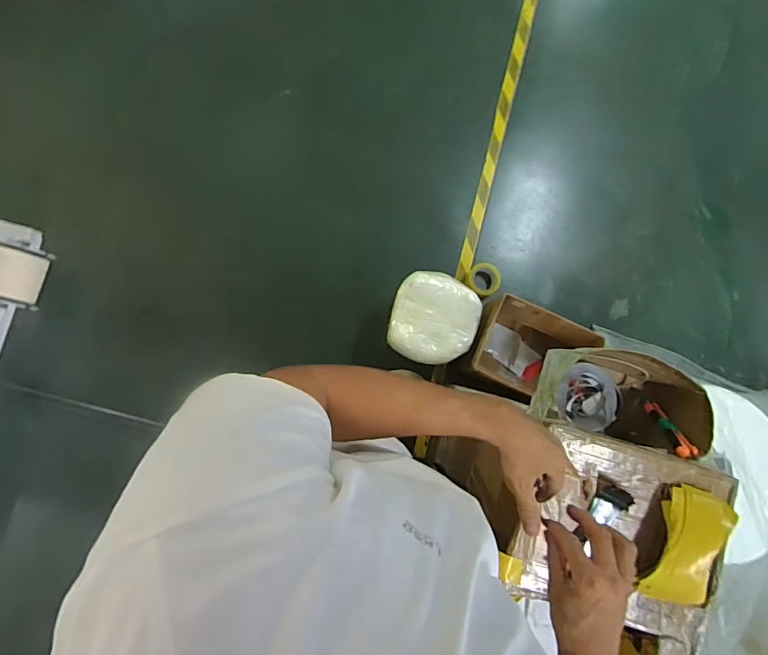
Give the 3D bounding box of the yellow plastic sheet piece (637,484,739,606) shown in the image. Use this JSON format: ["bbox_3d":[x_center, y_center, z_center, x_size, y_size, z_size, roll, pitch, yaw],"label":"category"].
[{"bbox_3d":[0.462,0.337,0.702,0.091,0.018,0.179,21,89,19],"label":"yellow plastic sheet piece"}]

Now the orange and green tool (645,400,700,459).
[{"bbox_3d":[0.497,0.177,0.805,0.020,0.118,0.024,-9,129,-6],"label":"orange and green tool"}]

